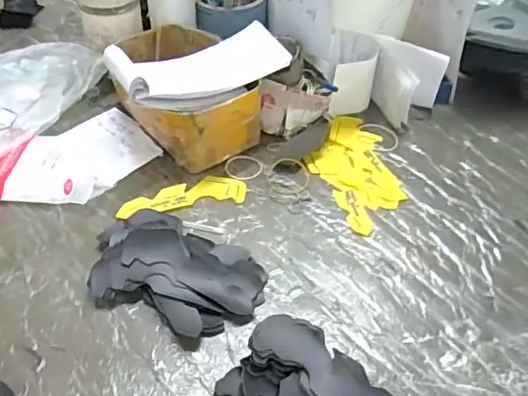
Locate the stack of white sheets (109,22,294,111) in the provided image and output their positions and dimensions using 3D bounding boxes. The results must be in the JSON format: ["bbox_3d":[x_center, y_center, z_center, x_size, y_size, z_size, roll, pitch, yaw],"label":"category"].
[{"bbox_3d":[-0.074,-0.157,0.667,0.210,0.037,0.103,-17,49,-18],"label":"stack of white sheets"}]

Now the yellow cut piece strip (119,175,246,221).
[{"bbox_3d":[-0.095,-0.003,0.653,0.147,0.006,0.046,-10,46,-11],"label":"yellow cut piece strip"}]

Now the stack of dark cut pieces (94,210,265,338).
[{"bbox_3d":[-0.092,0.070,0.559,0.175,0.032,0.116,22,48,19],"label":"stack of dark cut pieces"}]

